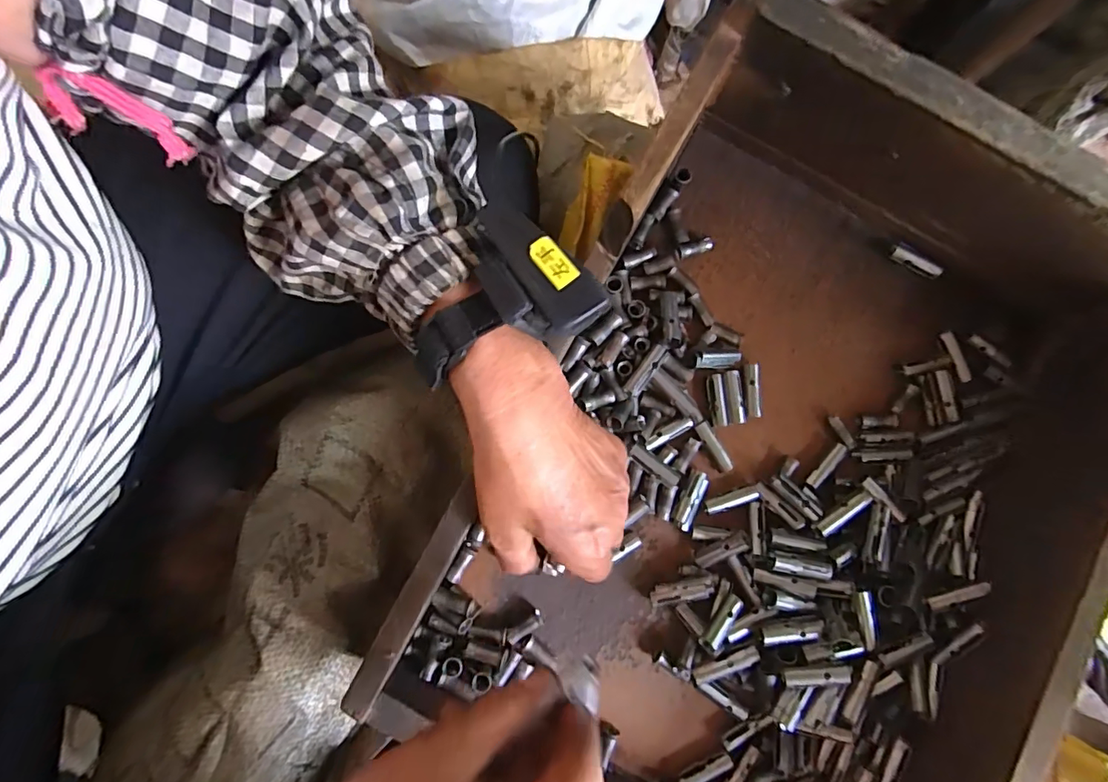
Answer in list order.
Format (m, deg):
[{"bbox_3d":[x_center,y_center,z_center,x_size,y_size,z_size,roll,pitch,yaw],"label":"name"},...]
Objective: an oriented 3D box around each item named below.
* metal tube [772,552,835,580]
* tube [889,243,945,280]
[{"bbox_3d":[0.156,0.111,0.329,0.035,0.010,0.012,11,79,-5],"label":"metal tube"},{"bbox_3d":[0.262,-0.093,0.378,0.038,0.010,0.010,32,78,0],"label":"tube"}]

